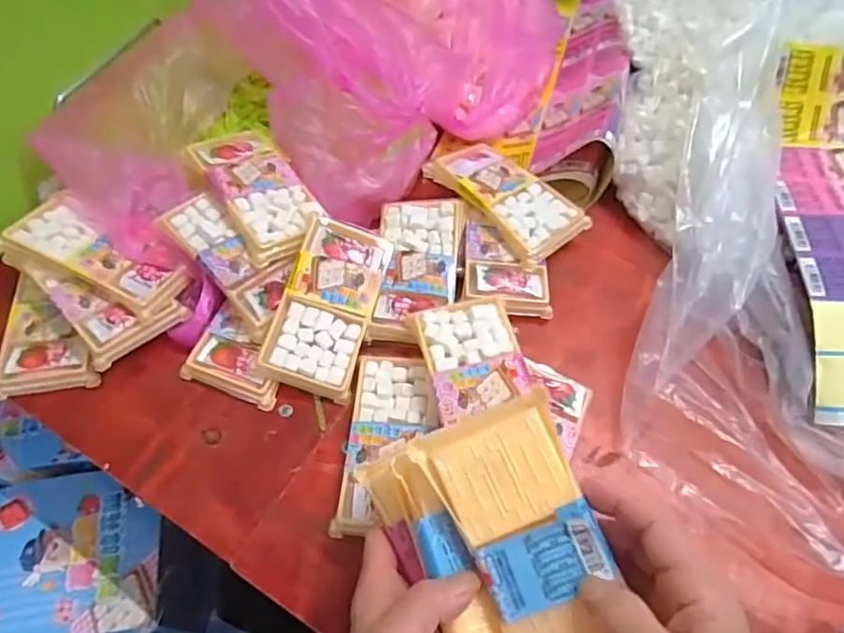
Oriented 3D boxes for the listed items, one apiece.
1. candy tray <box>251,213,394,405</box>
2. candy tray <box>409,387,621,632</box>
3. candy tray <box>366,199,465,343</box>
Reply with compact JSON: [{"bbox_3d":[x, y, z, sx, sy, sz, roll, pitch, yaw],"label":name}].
[{"bbox_3d":[-0.073,-0.009,0.454,0.071,0.012,0.132,20,77,-9],"label":"candy tray"},{"bbox_3d":[0.053,0.122,0.304,0.073,0.019,0.145,-18,79,5],"label":"candy tray"},{"bbox_3d":[-0.005,-0.041,0.485,0.068,0.023,0.131,5,58,4],"label":"candy tray"}]

